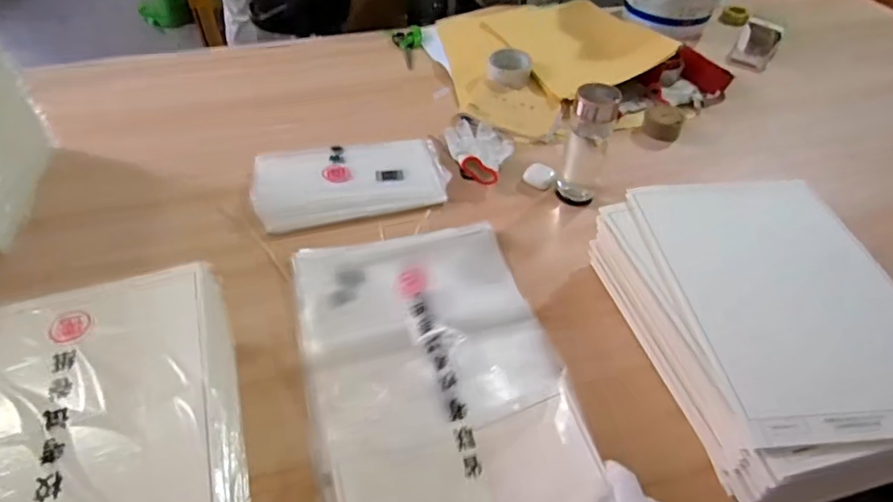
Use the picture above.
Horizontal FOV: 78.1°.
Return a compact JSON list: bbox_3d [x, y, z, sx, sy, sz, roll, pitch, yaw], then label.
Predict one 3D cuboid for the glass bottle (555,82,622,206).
[{"bbox_3d":[0.217,-0.160,0.856,0.066,0.178,0.061,11,46,8],"label":"glass bottle"}]

